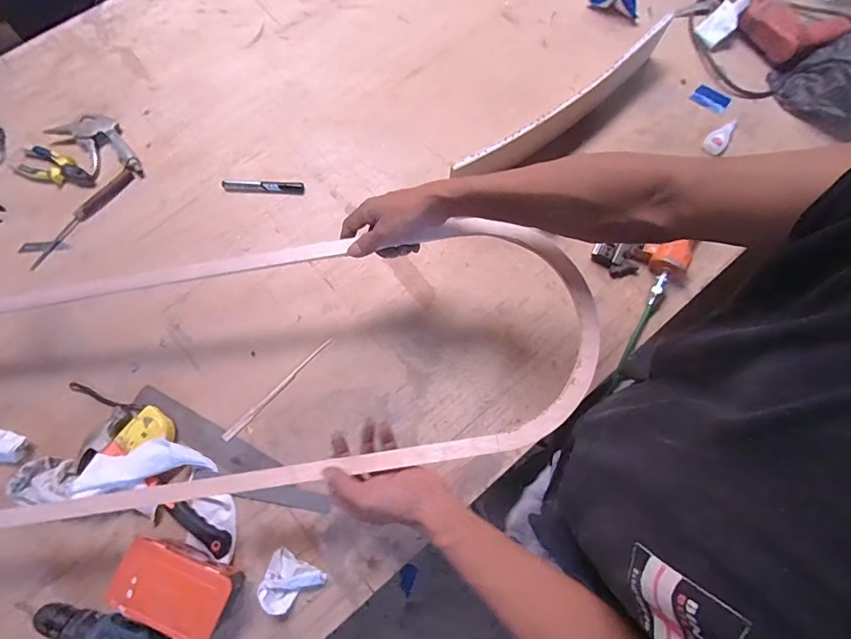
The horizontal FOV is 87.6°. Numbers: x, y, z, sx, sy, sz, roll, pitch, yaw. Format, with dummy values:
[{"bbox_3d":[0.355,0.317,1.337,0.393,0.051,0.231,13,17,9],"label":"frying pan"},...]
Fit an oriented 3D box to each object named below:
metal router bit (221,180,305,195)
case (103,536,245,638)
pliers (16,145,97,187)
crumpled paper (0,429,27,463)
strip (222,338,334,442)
[{"bbox_3d":[-0.290,-0.237,0.791,0.143,0.012,0.020,0,71,2],"label":"metal router bit"},{"bbox_3d":[-0.318,0.343,0.573,0.145,0.063,0.086,24,73,10],"label":"case"},{"bbox_3d":[-0.657,-0.268,0.791,0.134,0.014,0.059,17,72,7],"label":"pliers"},{"bbox_3d":[-0.622,0.186,0.653,0.054,0.027,0.044,1,71,2],"label":"crumpled paper"},{"bbox_3d":[-0.224,0.105,0.685,0.013,0.007,0.210,41,77,14],"label":"strip"}]

